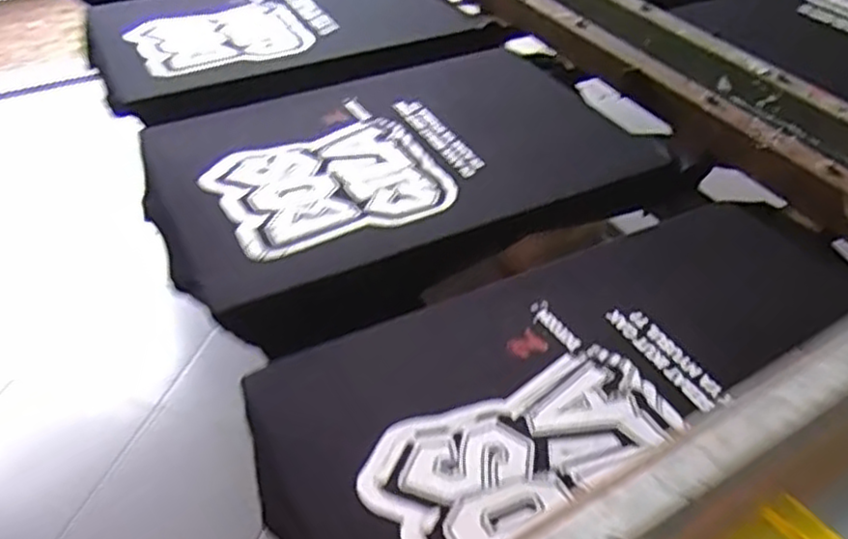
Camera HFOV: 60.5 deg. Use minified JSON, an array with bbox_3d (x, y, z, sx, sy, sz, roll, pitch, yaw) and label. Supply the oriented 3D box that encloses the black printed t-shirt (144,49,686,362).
[{"bbox_3d":[-0.026,-0.138,0.981,0.650,0.074,0.416,-19,45,-21],"label":"black printed t-shirt"}]

